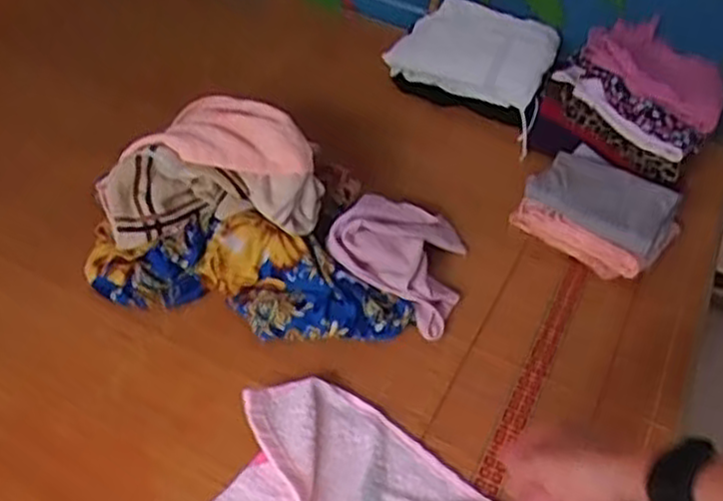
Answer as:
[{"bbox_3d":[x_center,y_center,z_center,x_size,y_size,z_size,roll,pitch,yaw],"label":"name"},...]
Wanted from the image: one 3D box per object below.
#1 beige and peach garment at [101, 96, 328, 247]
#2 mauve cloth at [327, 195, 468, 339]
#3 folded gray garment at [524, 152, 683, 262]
[{"bbox_3d":[-0.184,-0.118,0.928,0.249,0.099,0.204,-2,45,-11],"label":"beige and peach garment"},{"bbox_3d":[0.053,0.000,0.961,0.176,0.033,0.177,33,50,0],"label":"mauve cloth"},{"bbox_3d":[0.344,-0.079,1.060,0.181,0.033,0.146,29,47,22],"label":"folded gray garment"}]

